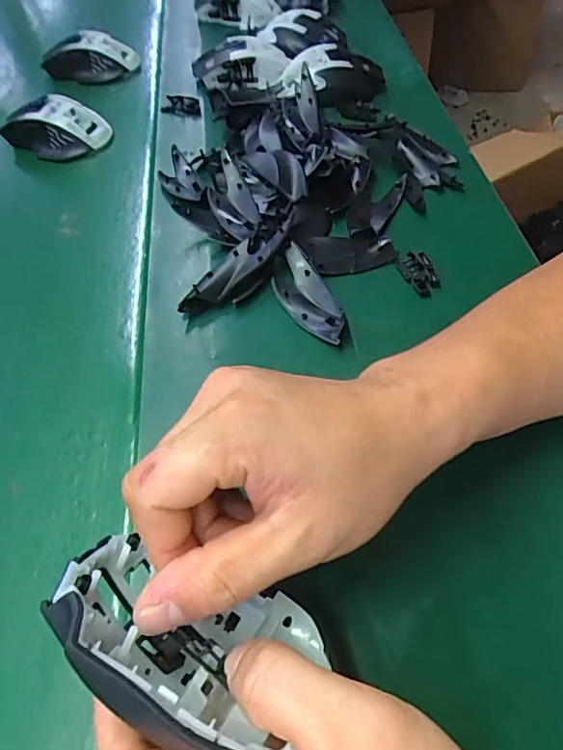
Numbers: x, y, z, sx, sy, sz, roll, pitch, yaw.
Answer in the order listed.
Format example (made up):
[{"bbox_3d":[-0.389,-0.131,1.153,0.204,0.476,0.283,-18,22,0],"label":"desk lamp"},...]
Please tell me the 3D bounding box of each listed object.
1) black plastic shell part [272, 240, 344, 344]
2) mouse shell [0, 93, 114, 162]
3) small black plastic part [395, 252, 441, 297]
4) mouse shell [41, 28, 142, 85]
[{"bbox_3d":[0.018,-0.056,0.385,0.036,0.020,0.086,-18,53,-9],"label":"black plastic shell part"},{"bbox_3d":[-0.227,-0.248,0.545,0.101,0.045,0.049,2,53,7],"label":"mouse shell"},{"bbox_3d":[0.104,-0.077,0.408,0.025,0.011,0.040,-13,53,-5],"label":"small black plastic part"},{"bbox_3d":[-0.225,-0.364,0.633,0.112,0.051,0.039,3,53,7],"label":"mouse shell"}]

